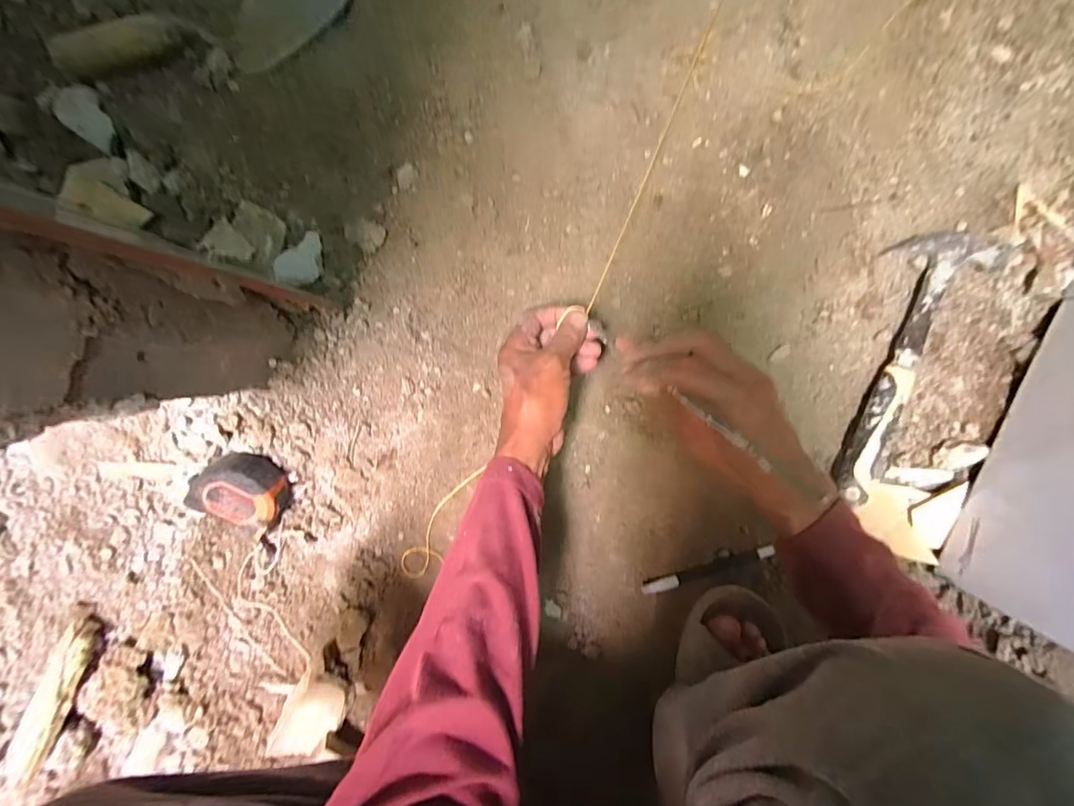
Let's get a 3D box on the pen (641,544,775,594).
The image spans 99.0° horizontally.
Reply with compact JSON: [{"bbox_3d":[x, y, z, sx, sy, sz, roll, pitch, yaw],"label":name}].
[{"bbox_3d":[0.172,0.168,0.457,0.137,0.019,0.014,-16,92,5],"label":"pen"}]

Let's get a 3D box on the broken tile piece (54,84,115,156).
[{"bbox_3d":[-0.488,-0.309,0.496,0.043,0.007,0.090,-37,84,-12],"label":"broken tile piece"}]

